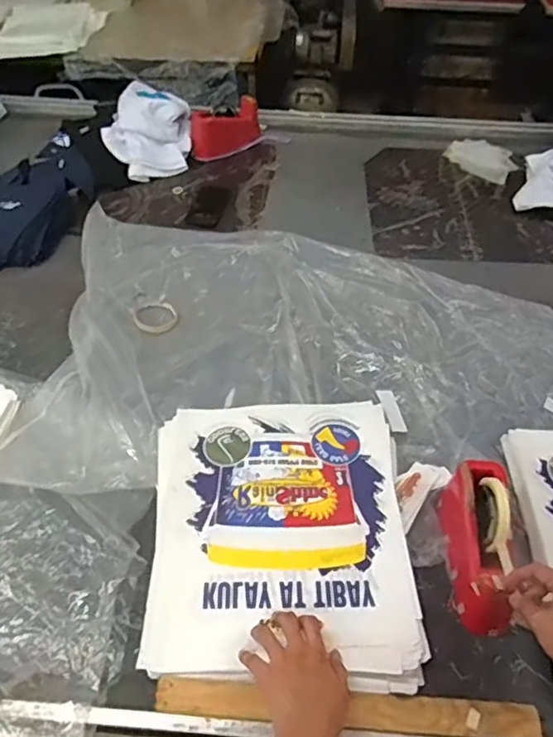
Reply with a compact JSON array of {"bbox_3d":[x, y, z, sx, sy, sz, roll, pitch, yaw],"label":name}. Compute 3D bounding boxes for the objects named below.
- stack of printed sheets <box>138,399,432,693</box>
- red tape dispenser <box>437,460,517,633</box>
[{"bbox_3d":[0.004,0.214,0.834,0.349,0.028,0.416,0,46,-3],"label":"stack of printed sheets"},{"bbox_3d":[0.270,0.227,0.778,0.069,0.120,0.194,4,46,1],"label":"red tape dispenser"}]

